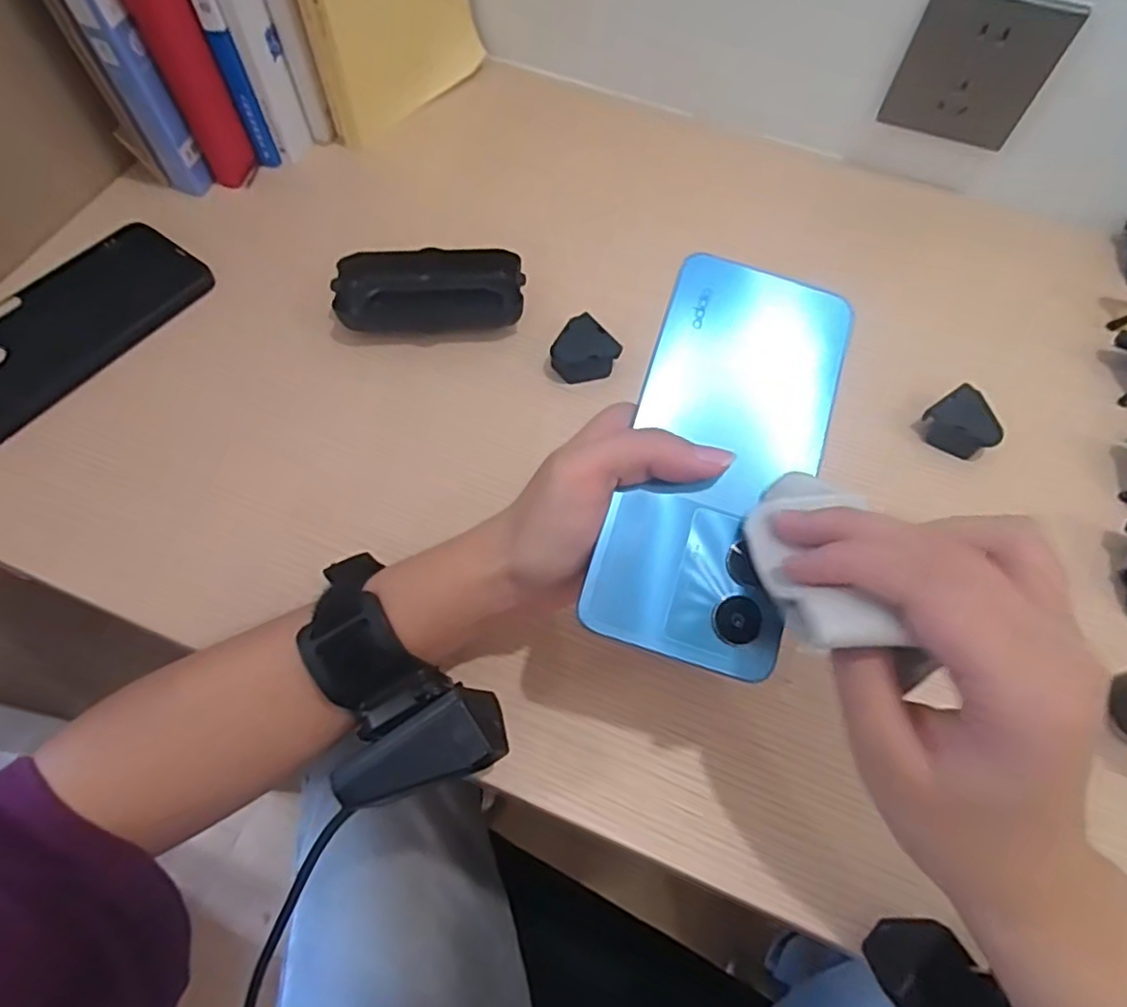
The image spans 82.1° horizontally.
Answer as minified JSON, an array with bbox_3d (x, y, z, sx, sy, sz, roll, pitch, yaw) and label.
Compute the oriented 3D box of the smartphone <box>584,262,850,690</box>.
[{"bbox_3d":[0.062,-0.020,0.251,0.073,0.012,0.160,18,76,6],"label":"smartphone"}]

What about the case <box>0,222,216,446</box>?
[{"bbox_3d":[-0.298,-0.106,0.389,0.080,0.016,0.165,33,67,13],"label":"case"}]

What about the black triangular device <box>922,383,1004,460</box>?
[{"bbox_3d":[0.230,-0.044,0.373,0.034,0.019,0.036,-30,69,-16],"label":"black triangular device"}]

